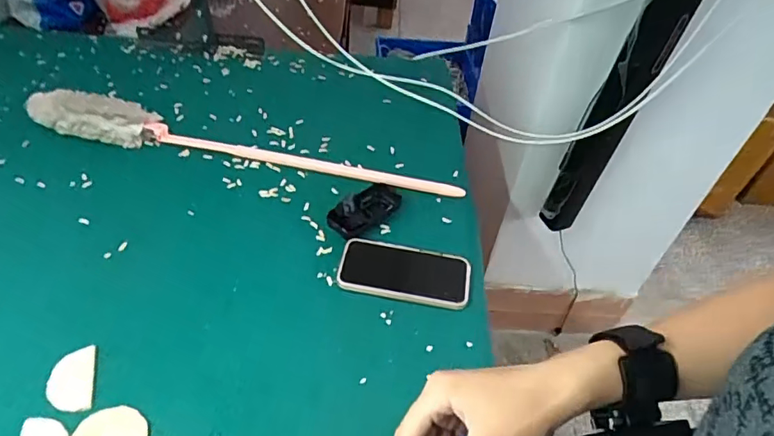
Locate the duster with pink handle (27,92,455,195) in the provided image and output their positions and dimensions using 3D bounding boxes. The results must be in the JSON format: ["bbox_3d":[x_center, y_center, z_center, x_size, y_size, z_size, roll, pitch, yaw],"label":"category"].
[{"bbox_3d":[-0.227,-0.120,0.794,0.695,0.046,0.078,10,46,4],"label":"duster with pink handle"}]

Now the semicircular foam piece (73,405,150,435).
[{"bbox_3d":[-0.264,0.204,0.495,0.070,0.005,0.044,8,46,1],"label":"semicircular foam piece"}]

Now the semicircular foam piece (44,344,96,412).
[{"bbox_3d":[-0.326,0.166,0.528,0.043,0.010,0.065,-8,48,-13],"label":"semicircular foam piece"}]

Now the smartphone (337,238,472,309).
[{"bbox_3d":[0.024,0.068,0.653,0.161,0.016,0.080,9,46,3],"label":"smartphone"}]

